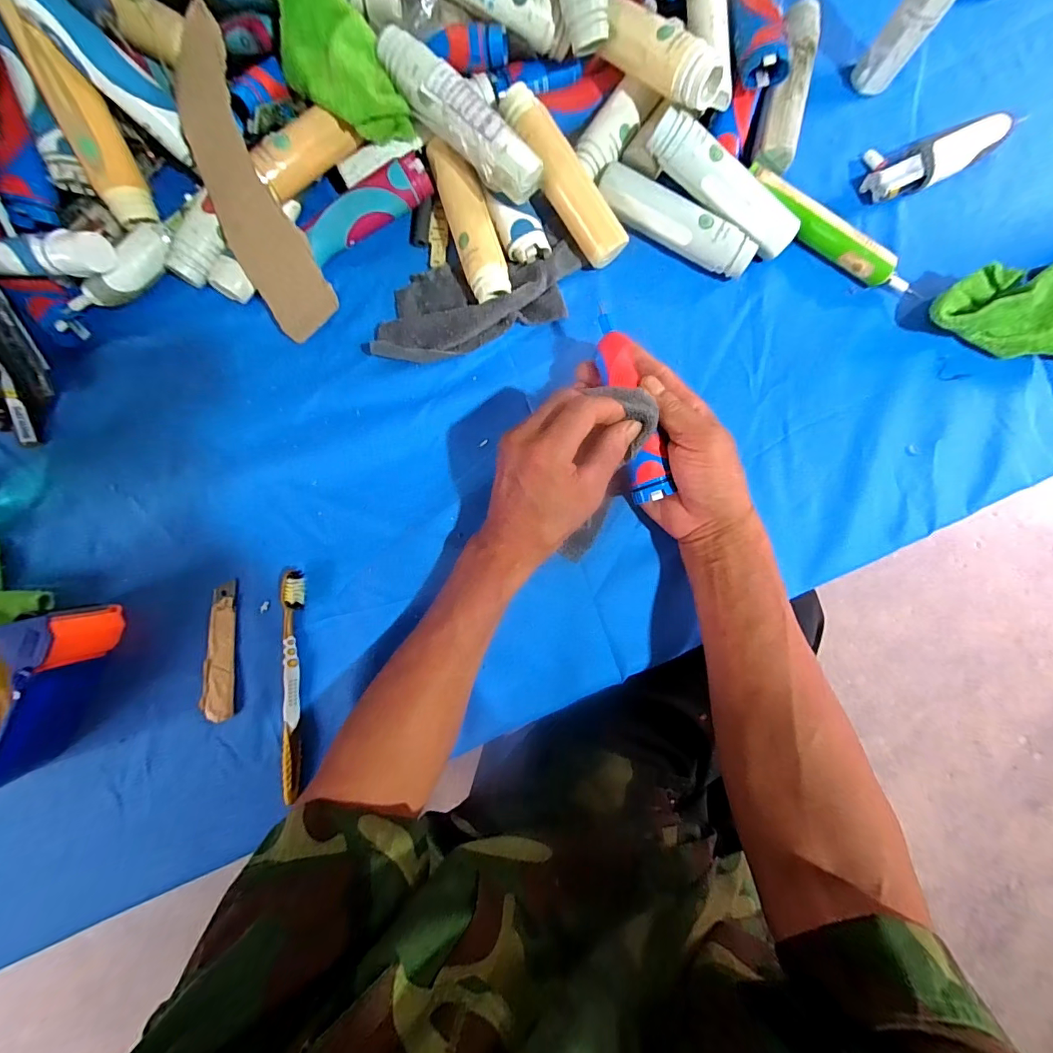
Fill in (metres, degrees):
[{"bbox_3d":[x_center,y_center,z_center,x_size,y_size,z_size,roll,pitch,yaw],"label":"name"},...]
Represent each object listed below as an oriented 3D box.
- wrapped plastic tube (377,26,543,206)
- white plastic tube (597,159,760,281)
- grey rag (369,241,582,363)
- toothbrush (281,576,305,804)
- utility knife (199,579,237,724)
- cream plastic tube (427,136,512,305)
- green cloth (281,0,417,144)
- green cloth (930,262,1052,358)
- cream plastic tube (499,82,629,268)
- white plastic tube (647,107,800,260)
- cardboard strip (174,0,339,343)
[{"bbox_3d":[-0.047,-0.314,0.341,0.046,0.036,0.140,-44,87,-3],"label":"wrapped plastic tube"},{"bbox_3d":[0.124,-0.253,0.380,0.138,0.033,0.034,27,87,1],"label":"white plastic tube"},{"bbox_3d":[-0.041,-0.190,0.379,0.179,0.018,0.075,-14,87,-2],"label":"grey rag"},{"bbox_3d":[-0.189,0.127,0.363,0.019,0.017,0.180,-2,87,-1],"label":"toothbrush"},{"bbox_3d":[-0.252,0.103,0.369,0.025,0.008,0.110,1,87,-1],"label":"utility knife"},{"bbox_3d":[-0.046,-0.254,0.375,0.035,0.030,0.133,-19,87,-2],"label":"cream plastic tube"},{"bbox_3d":[-0.136,-0.341,0.331,0.099,0.059,0.060,40,86,2],"label":"green cloth"},{"bbox_3d":[0.409,-0.174,0.369,0.137,0.053,0.061,3,87,-1],"label":"green cloth"},{"bbox_3d":[0.030,-0.281,0.359,0.031,0.025,0.143,-38,102,-3],"label":"cream plastic tube"},{"bbox_3d":[0.160,-0.272,0.360,0.140,0.026,0.027,30,87,-14],"label":"white plastic tube"},{"bbox_3d":[-0.216,-0.259,0.342,0.072,0.029,0.215,-14,106,36],"label":"cardboard strip"}]

